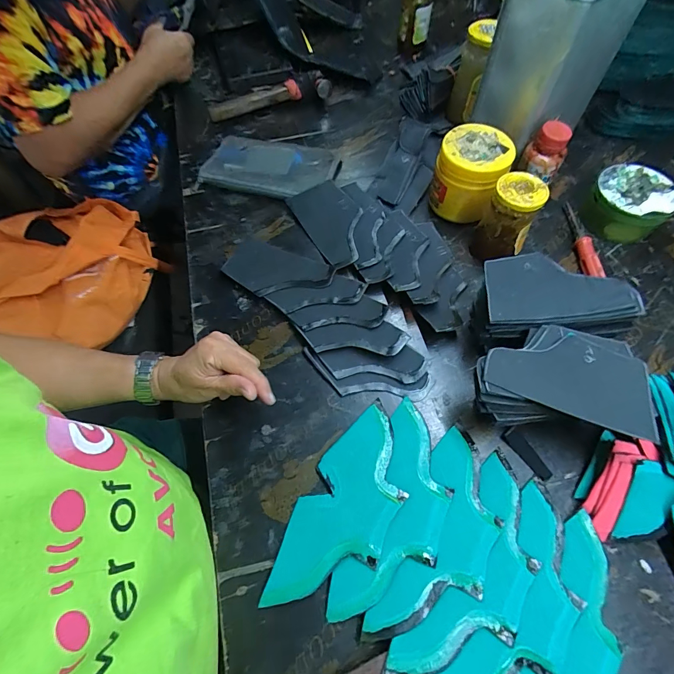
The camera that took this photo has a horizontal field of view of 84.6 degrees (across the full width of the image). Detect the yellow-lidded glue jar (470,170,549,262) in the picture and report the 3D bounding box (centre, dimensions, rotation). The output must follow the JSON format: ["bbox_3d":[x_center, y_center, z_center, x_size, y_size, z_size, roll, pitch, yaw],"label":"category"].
[{"bbox_3d":[0.214,-0.146,0.471,0.060,0.107,0.055,-1,62,2],"label":"yellow-lidded glue jar"}]

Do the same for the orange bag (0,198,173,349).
[{"bbox_3d":[-0.550,-0.148,0.770,0.323,0.091,0.349,-27,63,-13],"label":"orange bag"}]

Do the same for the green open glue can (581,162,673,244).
[{"bbox_3d":[0.407,-0.187,0.517,0.100,0.052,0.106,-1,62,2],"label":"green open glue can"}]

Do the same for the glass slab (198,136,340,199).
[{"bbox_3d":[-0.115,-0.292,0.623,0.229,0.021,0.129,15,65,14],"label":"glass slab"}]

